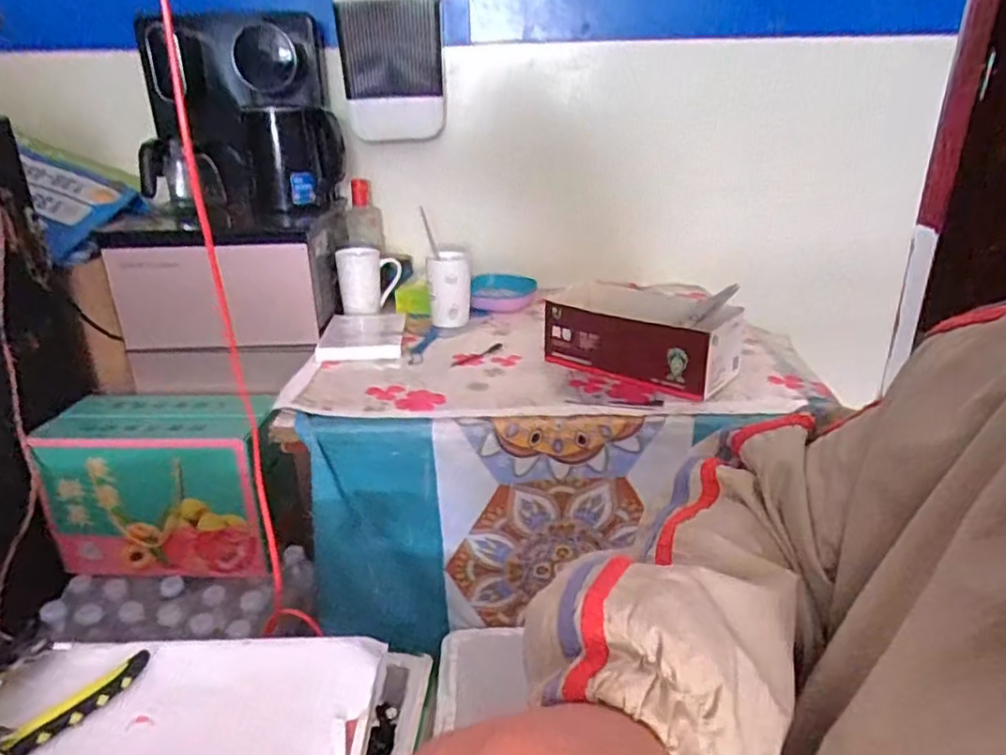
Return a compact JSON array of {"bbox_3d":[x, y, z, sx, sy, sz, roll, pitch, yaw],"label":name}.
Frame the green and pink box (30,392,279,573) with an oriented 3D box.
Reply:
[{"bbox_3d":[-0.508,0.169,1.032,0.336,0.232,0.178,3,23,8],"label":"green and pink box"}]

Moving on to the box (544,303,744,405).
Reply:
[{"bbox_3d":[0.185,-0.049,0.918,0.262,0.093,0.113,14,26,31],"label":"box"}]

